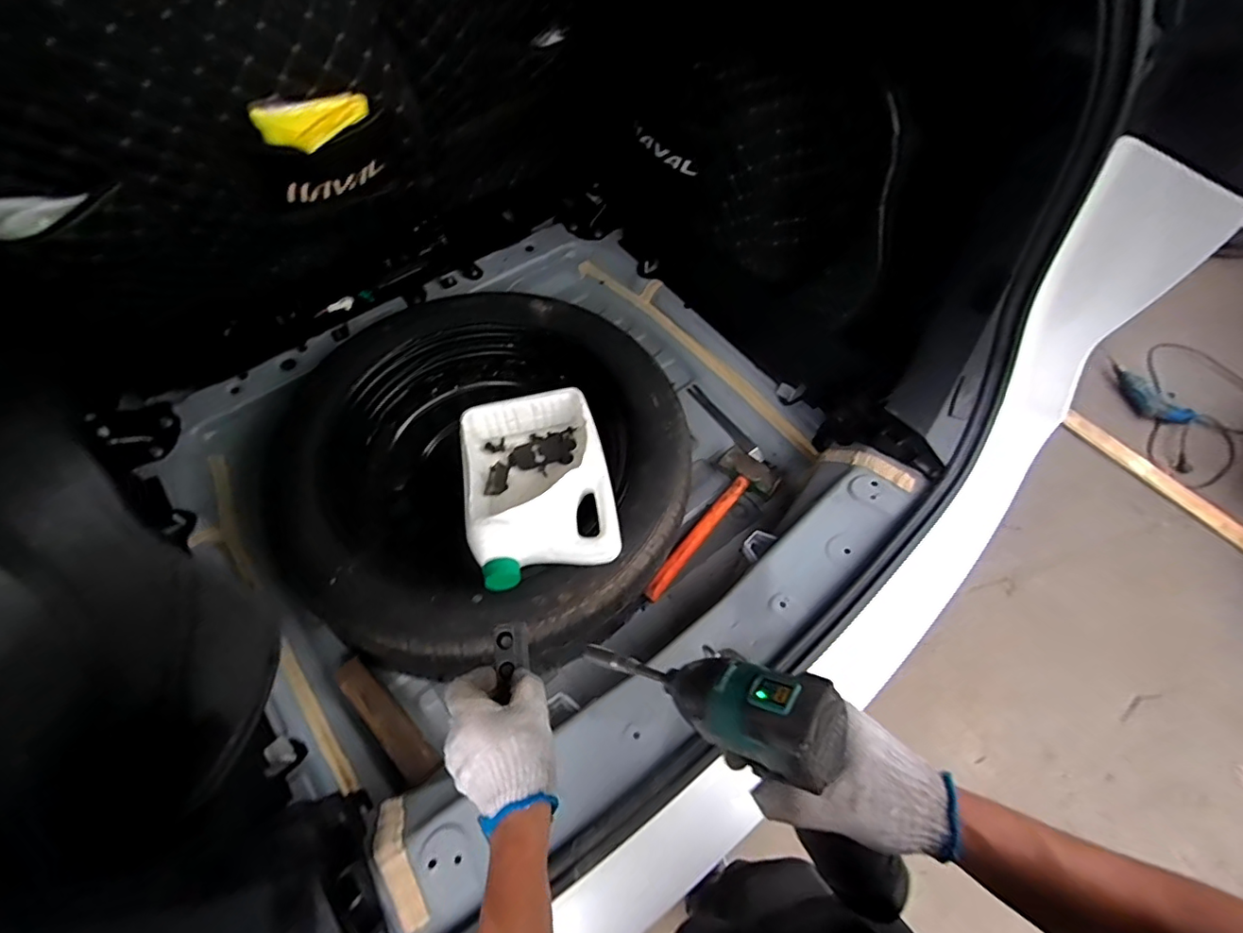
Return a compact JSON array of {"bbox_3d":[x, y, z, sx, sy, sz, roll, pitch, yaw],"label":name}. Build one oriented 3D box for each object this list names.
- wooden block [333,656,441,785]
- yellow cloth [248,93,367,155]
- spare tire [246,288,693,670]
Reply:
[{"bbox_3d":[-0.328,0.349,0.764,0.196,0.032,0.045,39,67,20],"label":"wooden block"},{"bbox_3d":[-0.367,-0.418,0.660,0.127,0.051,0.018,-30,64,-16],"label":"yellow cloth"},{"bbox_3d":[-0.205,-0.001,0.901,0.593,0.182,0.606,0,60,0],"label":"spare tire"}]

